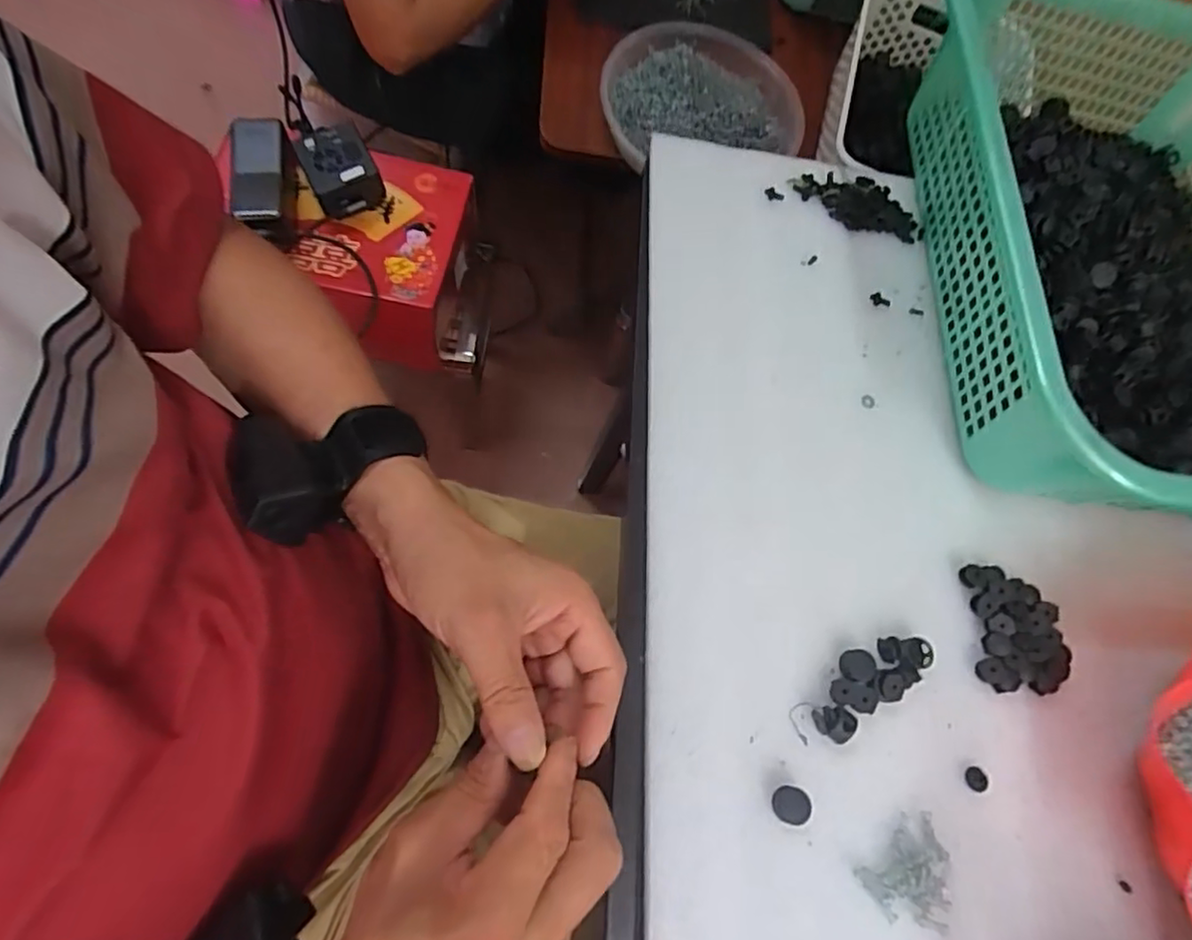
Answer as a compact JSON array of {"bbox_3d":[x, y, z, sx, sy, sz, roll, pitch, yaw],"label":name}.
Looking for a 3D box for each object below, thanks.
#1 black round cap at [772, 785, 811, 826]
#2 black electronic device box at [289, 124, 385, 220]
[{"bbox_3d":[0.097,0.167,0.321,0.017,0.009,0.017,3,70,-8],"label":"black round cap"},{"bbox_3d":[-0.286,-0.335,0.722,0.073,0.046,0.087,-24,76,-16],"label":"black electronic device box"}]

